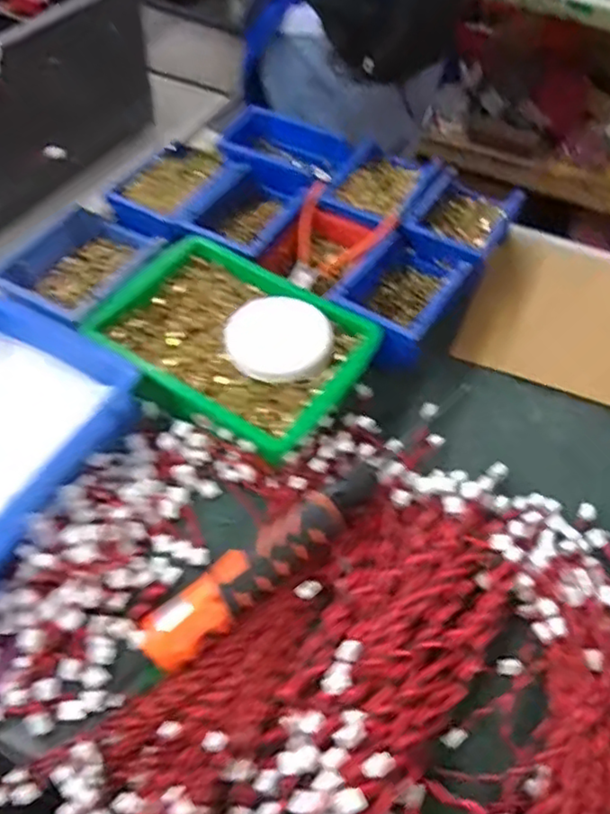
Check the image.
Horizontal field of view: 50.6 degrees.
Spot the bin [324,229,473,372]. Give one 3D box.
[{"bbox_3d":[0.105,-0.120,0.711,0.107,0.070,0.170,33,58,18],"label":"bin"}]

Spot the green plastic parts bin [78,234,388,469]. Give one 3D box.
[{"bbox_3d":[-0.071,-0.061,0.646,0.254,0.060,0.186,33,58,18],"label":"green plastic parts bin"}]

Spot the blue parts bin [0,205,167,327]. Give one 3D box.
[{"bbox_3d":[-0.235,-0.149,0.687,0.126,0.057,0.171,27,56,14],"label":"blue parts bin"}]

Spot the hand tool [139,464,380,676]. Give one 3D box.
[{"bbox_3d":[-0.032,0.122,0.527,0.225,0.033,0.050,-34,63,-25],"label":"hand tool"}]

